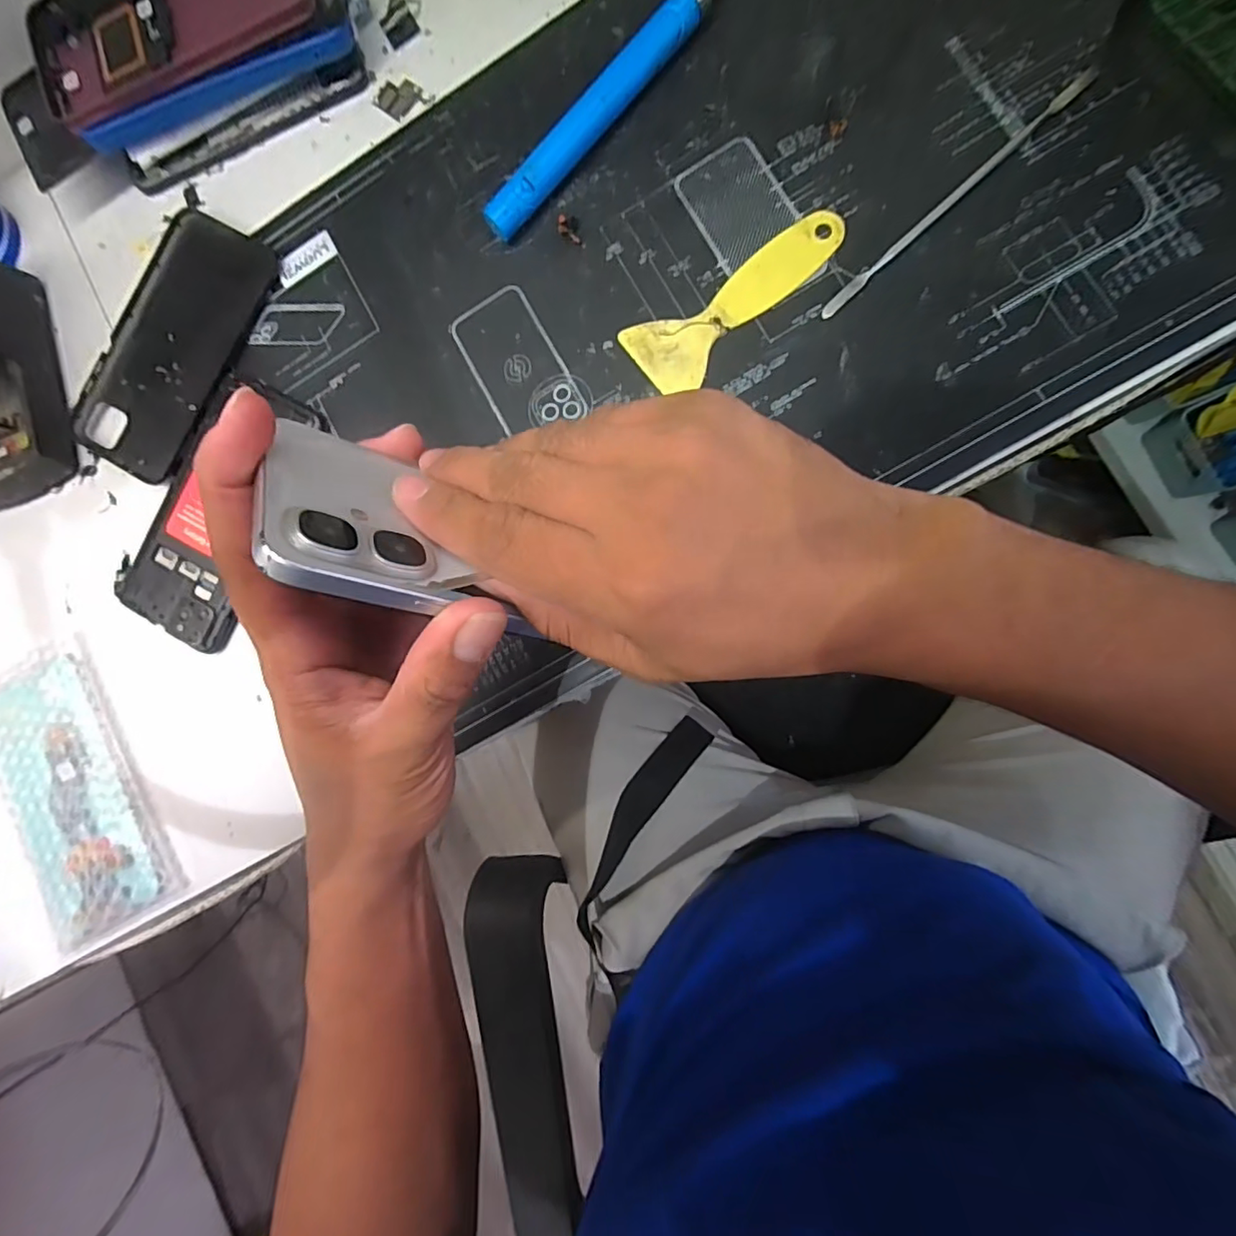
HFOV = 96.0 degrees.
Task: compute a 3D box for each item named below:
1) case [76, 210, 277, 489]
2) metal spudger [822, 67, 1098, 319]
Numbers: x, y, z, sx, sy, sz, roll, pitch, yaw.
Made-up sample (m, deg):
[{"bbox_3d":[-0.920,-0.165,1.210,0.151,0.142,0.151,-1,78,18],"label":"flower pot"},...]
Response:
[{"bbox_3d":[-0.271,-0.165,0.341,0.084,0.010,0.157,24,92,9],"label":"case"},{"bbox_3d":[0.170,-0.213,0.280,0.168,0.004,0.007,-41,82,6],"label":"metal spudger"}]

